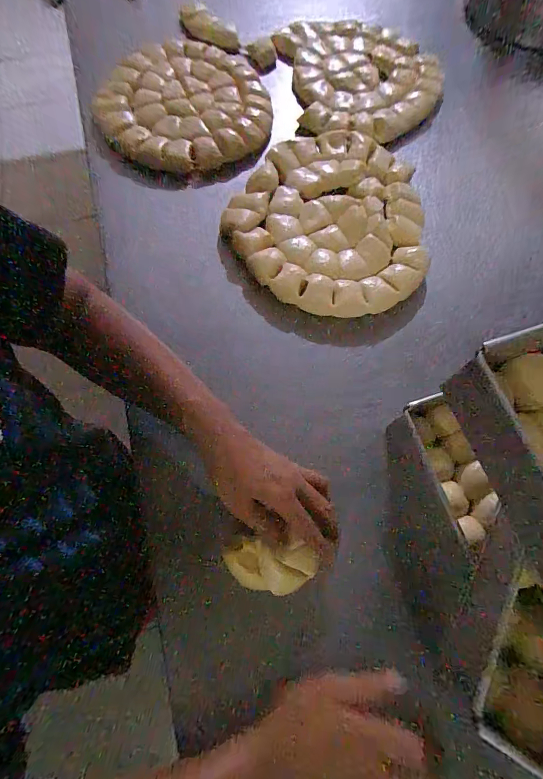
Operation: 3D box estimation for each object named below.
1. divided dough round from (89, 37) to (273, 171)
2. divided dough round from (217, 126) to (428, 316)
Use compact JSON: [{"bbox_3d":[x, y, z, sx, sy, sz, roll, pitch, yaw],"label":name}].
[{"bbox_3d":[-0.135,-0.448,0.563,0.261,0.033,0.273,1,70,-2],"label":"divided dough round"},{"bbox_3d":[0.090,-0.233,0.489,0.259,0.041,0.283,1,70,-2],"label":"divided dough round"}]

